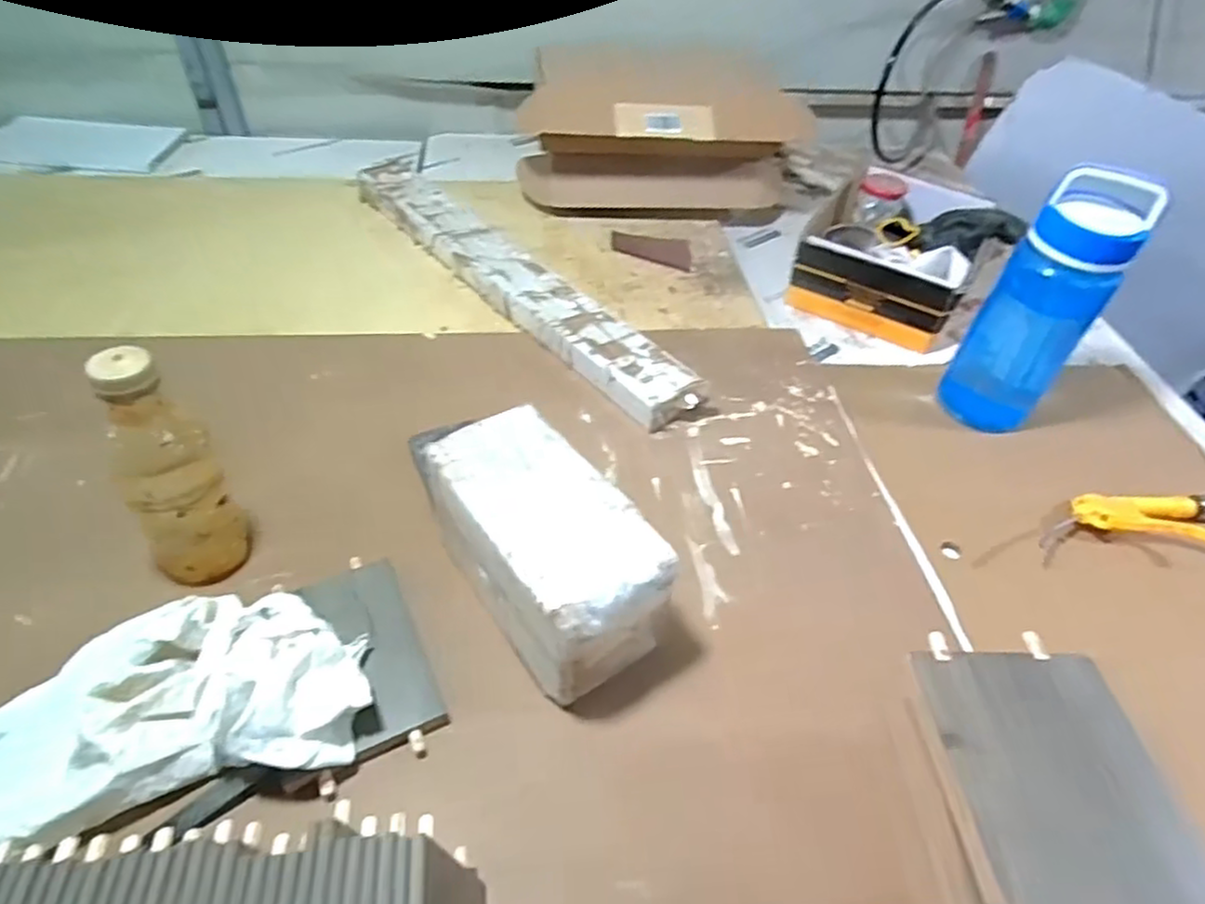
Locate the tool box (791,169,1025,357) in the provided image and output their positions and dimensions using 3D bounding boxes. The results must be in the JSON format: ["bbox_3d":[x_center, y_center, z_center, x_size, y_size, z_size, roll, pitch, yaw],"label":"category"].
[{"bbox_3d":[0.425,-0.295,0.997,0.241,0.098,0.326,24,49,18],"label":"tool box"}]

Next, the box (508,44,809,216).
[{"bbox_3d":[0.079,-0.480,1.083,0.401,0.186,0.233,3,46,-1],"label":"box"}]

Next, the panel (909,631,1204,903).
[{"bbox_3d":[0.243,0.175,0.362,0.116,0.015,0.170,-3,47,-6],"label":"panel"}]

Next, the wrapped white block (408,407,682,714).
[{"bbox_3d":[-0.047,0.077,0.555,0.108,0.122,0.209,-28,54,-27],"label":"wrapped white block"}]

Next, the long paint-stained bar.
[{"bbox_3d":[-0.131,-0.236,0.909,0.093,0.042,0.676,-30,55,-28],"label":"long paint-stained bar"}]

